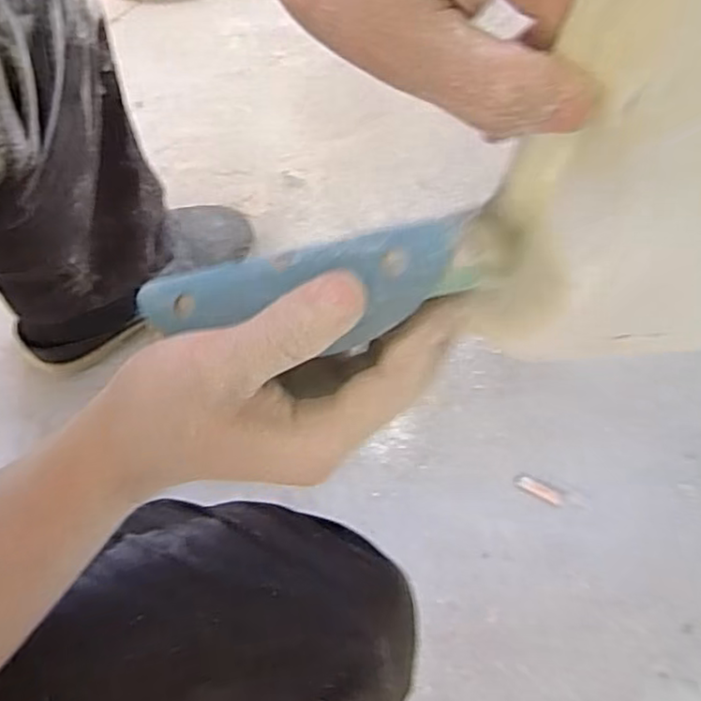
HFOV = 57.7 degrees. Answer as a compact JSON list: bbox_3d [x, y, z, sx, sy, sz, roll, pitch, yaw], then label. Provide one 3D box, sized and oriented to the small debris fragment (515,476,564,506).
[{"bbox_3d":[0.193,0.142,0.647,0.050,0.004,0.015,26,78,7],"label":"small debris fragment"}]

